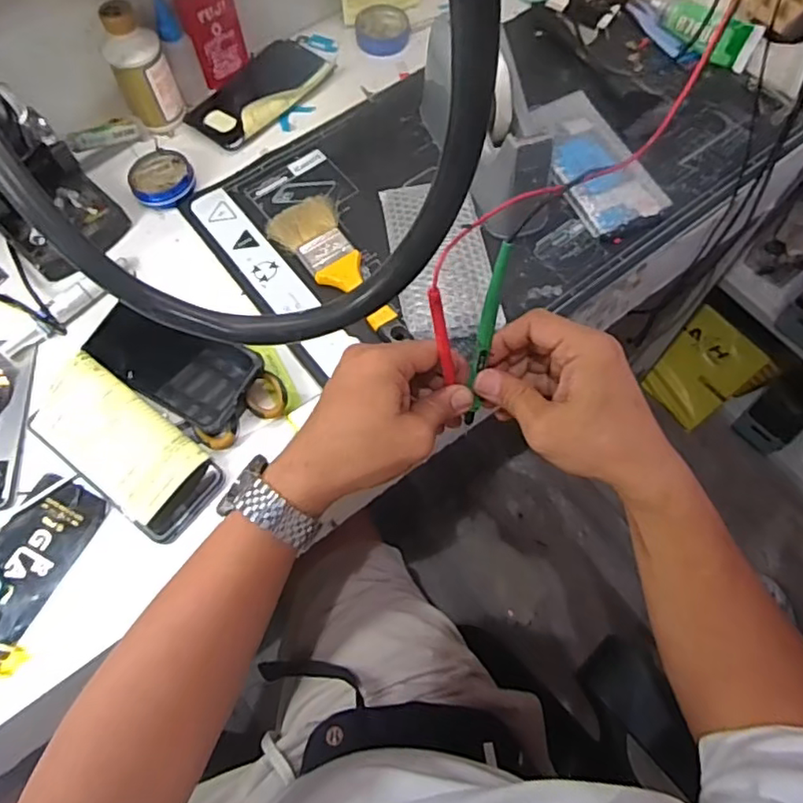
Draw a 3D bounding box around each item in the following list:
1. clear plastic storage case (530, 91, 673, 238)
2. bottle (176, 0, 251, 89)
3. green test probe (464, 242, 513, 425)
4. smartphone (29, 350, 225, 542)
[{"bbox_3d":[0.188,-0.244,0.620,0.087,0.010,0.167,-25,68,-9],"label":"clear plastic storage case"},{"bbox_3d":[-0.196,-0.390,0.641,0.022,0.094,0.063,36,72,15],"label":"bottle"},{"bbox_3d":[0.054,-0.038,0.399,0.010,0.135,0.006,12,38,6],"label":"green test probe"},{"bbox_3d":[-0.226,0.035,0.502,0.161,0.022,0.078,34,71,14],"label":"smartphone"}]

